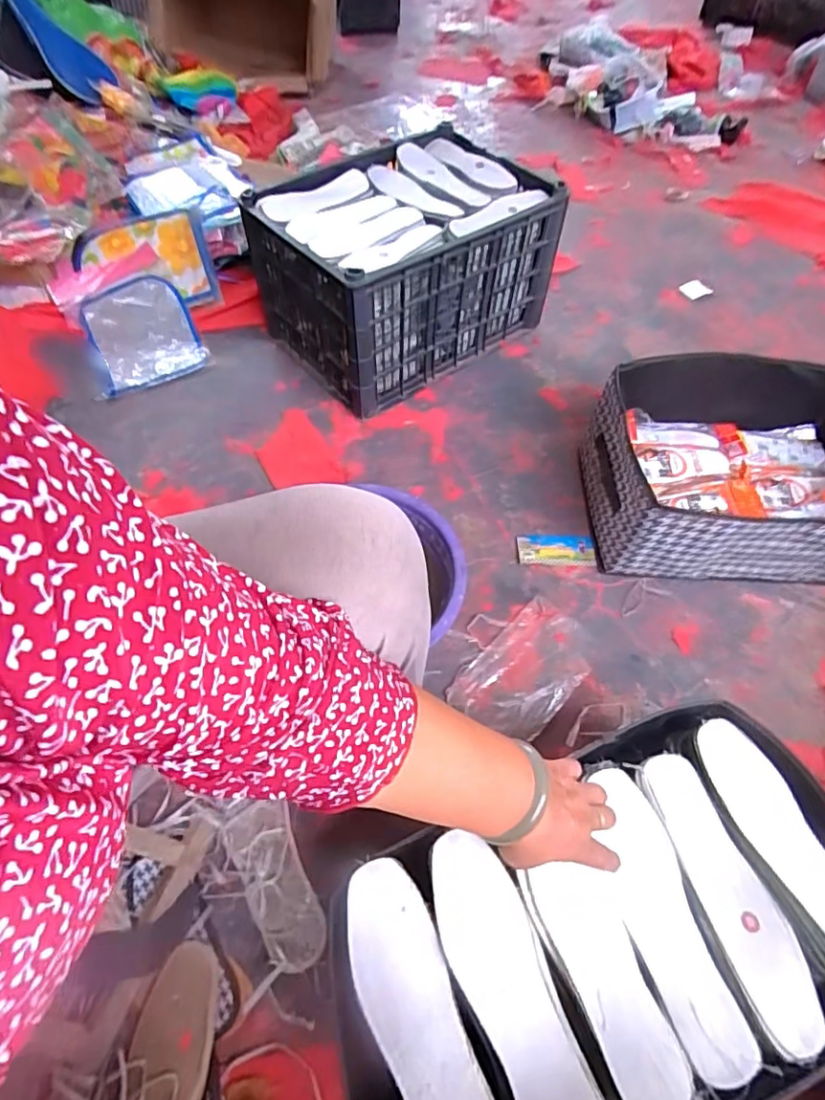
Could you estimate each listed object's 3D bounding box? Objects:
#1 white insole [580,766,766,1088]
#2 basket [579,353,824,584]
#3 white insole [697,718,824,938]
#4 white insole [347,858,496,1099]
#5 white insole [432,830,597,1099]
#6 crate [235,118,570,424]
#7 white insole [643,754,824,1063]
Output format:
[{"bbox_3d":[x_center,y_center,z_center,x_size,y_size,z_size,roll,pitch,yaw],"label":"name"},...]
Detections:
[{"bbox_3d":[0.220,0.318,0.508,0.063,0.018,0.231,-9,59,-8],"label":"white insole"},{"bbox_3d":[0.528,-0.119,0.906,0.465,0.183,0.329,2,57,-1],"label":"basket"},{"bbox_3d":[0.355,0.274,0.539,0.066,0.012,0.230,-17,59,-13],"label":"white insole"},{"bbox_3d":[0.005,0.369,0.444,0.071,0.021,0.228,-19,59,-14],"label":"white insole"},{"bbox_3d":[0.076,0.351,0.453,0.070,0.020,0.228,-16,59,-12],"label":"white insole"},{"bbox_3d":[-0.018,-0.554,1.120,0.473,0.271,0.370,-33,64,-22],"label":"crate"},{"bbox_3d":[0.288,0.301,0.514,0.070,0.014,0.228,-13,58,-10],"label":"white insole"}]

